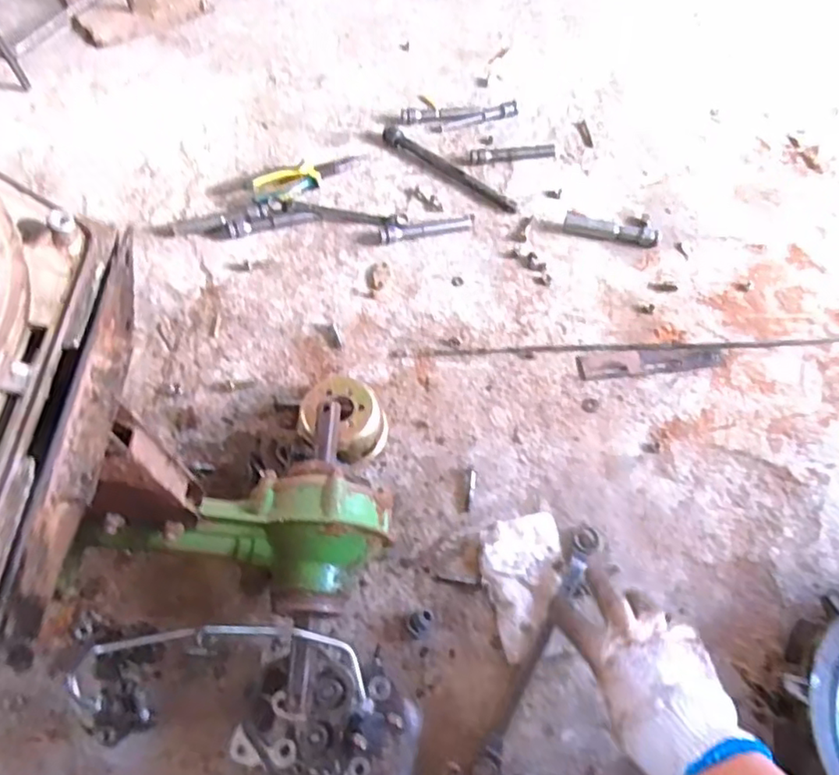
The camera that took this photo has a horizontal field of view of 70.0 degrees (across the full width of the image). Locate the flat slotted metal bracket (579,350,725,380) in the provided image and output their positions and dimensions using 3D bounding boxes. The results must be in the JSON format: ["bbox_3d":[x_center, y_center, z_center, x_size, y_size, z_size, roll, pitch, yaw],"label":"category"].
[{"bbox_3d":[0.289,-0.033,0.746,0.182,0.011,0.033,-5,63,-5],"label":"flat slotted metal bracket"}]

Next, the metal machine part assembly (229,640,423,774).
[{"bbox_3d":[-0.083,0.320,0.510,0.158,0.086,0.167,18,63,7],"label":"metal machine part assembly"}]

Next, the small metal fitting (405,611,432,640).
[{"bbox_3d":[0.000,0.235,0.596,0.026,0.026,0.021,-28,67,-16],"label":"small metal fitting"}]

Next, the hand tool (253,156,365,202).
[{"bbox_3d":[-0.159,-0.306,0.869,0.172,0.024,0.053,-27,67,-15],"label":"hand tool"}]

